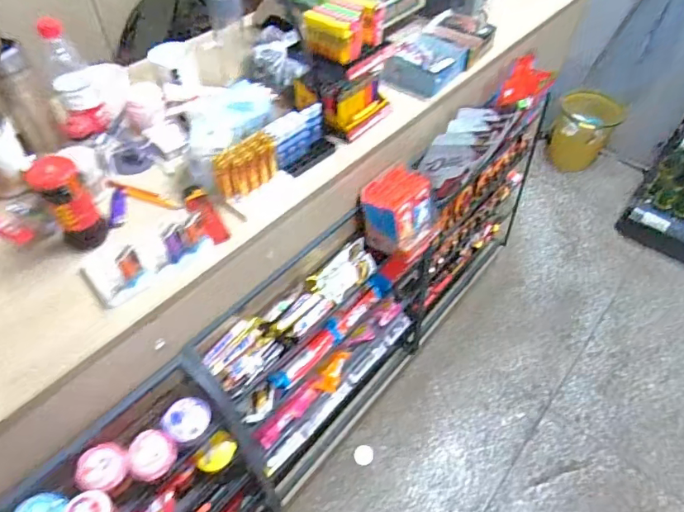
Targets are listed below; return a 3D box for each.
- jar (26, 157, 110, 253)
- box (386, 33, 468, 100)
[{"bbox_3d":[-0.397,-0.077,0.687,0.061,0.128,0.060,0,50,0],"label":"jar"},{"bbox_3d":[0.186,-0.427,1.047,0.134,0.061,0.165,29,56,21],"label":"box"}]

